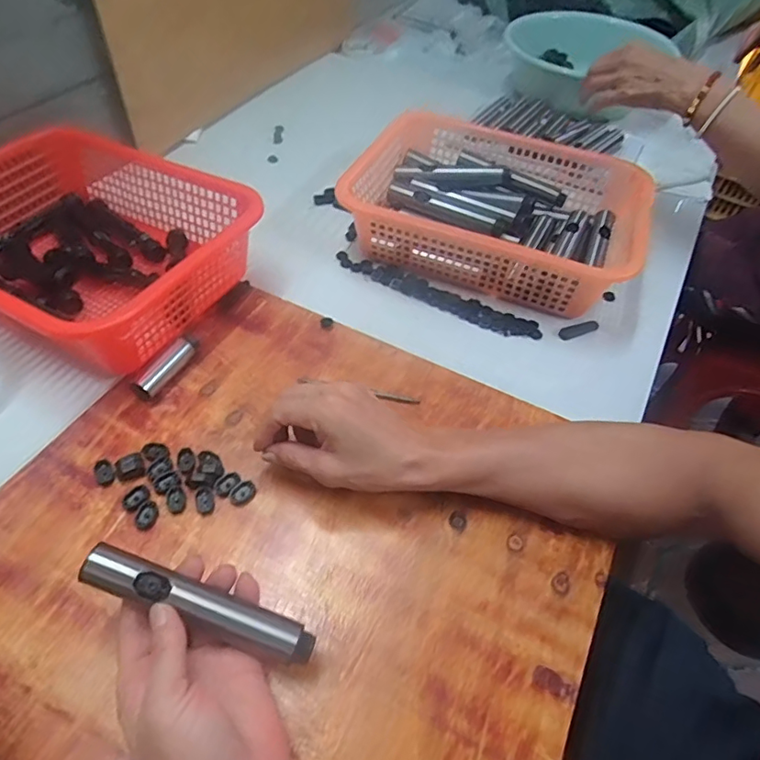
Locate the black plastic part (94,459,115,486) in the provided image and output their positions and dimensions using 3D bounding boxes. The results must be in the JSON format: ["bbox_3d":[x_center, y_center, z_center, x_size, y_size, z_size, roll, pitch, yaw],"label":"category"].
[{"bbox_3d":[-0.228,0.076,0.443,0.015,0.007,0.024,-26,57,-22],"label":"black plastic part"}]

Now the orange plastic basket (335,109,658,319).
[{"bbox_3d":[0.143,-0.217,0.662,0.322,0.079,0.253,18,52,11],"label":"orange plastic basket"}]

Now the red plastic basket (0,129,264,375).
[{"bbox_3d":[-0.315,-0.143,0.564,0.312,0.090,0.241,23,53,15],"label":"red plastic basket"}]

